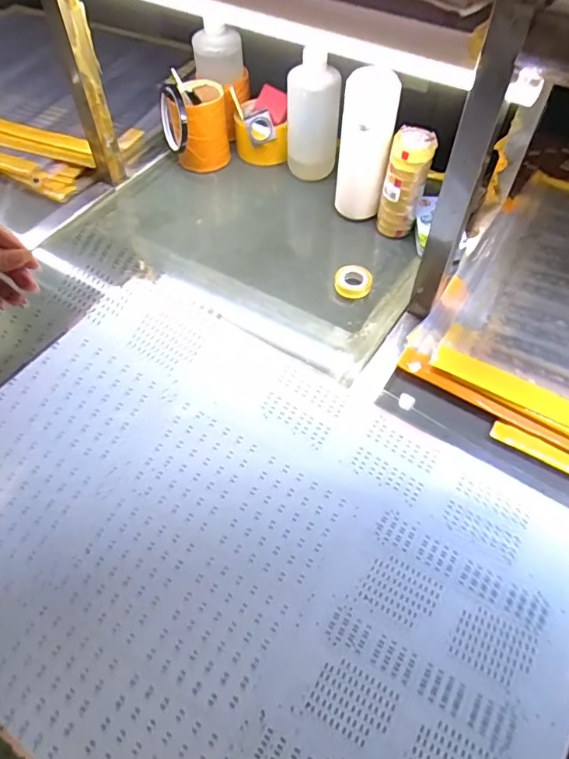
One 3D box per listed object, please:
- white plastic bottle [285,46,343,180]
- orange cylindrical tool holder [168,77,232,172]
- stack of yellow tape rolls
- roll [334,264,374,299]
[{"bbox_3d":[0.040,-0.373,0.737,0.073,0.149,0.065,-2,55,-2],"label":"white plastic bottle"},{"bbox_3d":[-0.131,-0.390,0.780,0.086,0.102,0.090,-8,56,-6],"label":"orange cylindrical tool holder"},{"bbox_3d":[0.154,-0.253,0.667,0.059,0.132,0.045,17,57,11],"label":"stack of yellow tape rolls"},{"bbox_3d":[0.088,-0.125,0.656,0.046,0.020,0.047,0,55,0],"label":"roll"}]

